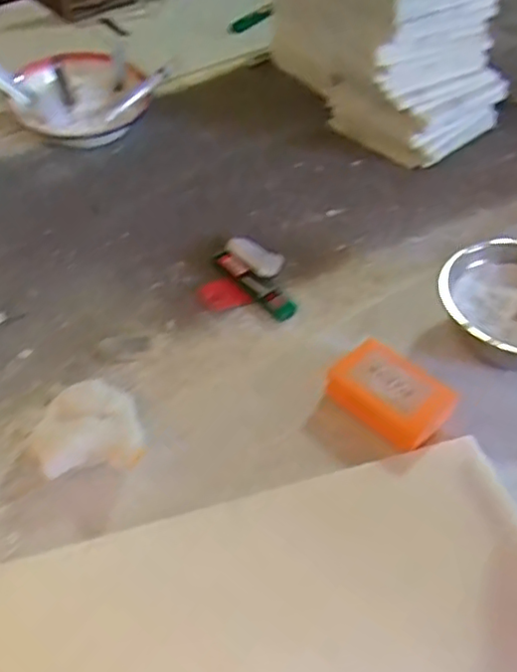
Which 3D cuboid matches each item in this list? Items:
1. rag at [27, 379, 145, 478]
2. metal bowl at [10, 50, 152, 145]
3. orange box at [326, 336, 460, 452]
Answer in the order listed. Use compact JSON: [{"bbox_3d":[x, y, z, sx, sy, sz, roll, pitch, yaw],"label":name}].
[{"bbox_3d":[-0.137,0.073,0.528,0.094,0.034,0.100,-1,47,1],"label":"rag"},{"bbox_3d":[-0.246,-0.333,0.873,0.188,0.092,0.185,-13,49,-8],"label":"metal bowl"},{"bbox_3d":[0.109,0.048,0.534,0.063,0.037,0.098,-36,55,-27],"label":"orange box"}]

